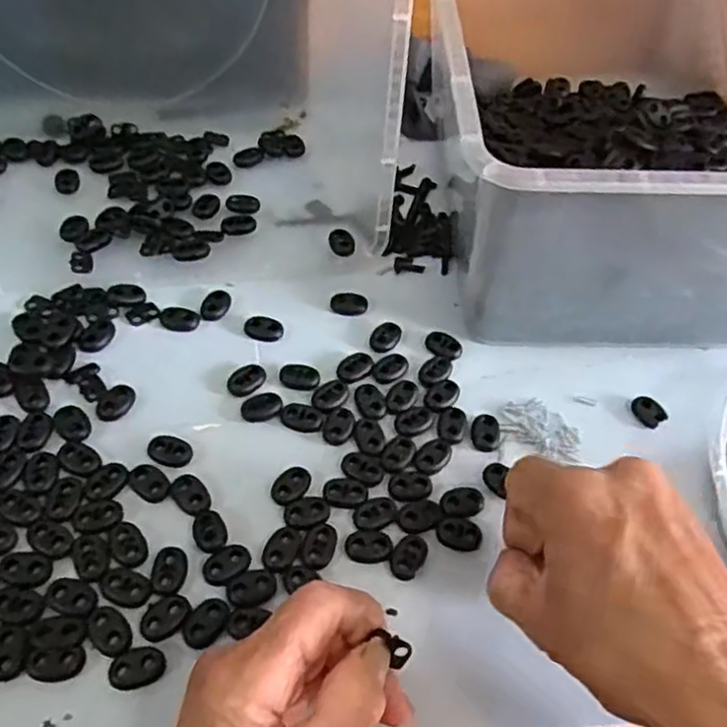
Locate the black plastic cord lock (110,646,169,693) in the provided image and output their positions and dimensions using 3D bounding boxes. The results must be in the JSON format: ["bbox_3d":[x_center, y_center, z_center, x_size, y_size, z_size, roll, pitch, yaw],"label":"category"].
[{"bbox_3d":[-0.093,0.125,0.293,0.022,0.004,0.015,-19,58,-18],"label":"black plastic cord lock"}]

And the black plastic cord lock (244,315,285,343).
[{"bbox_3d":[-0.056,-0.020,0.404,0.022,0.007,0.013,-1,54,-6],"label":"black plastic cord lock"}]

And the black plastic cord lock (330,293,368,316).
[{"bbox_3d":[-0.008,-0.036,0.423,0.022,0.006,0.013,7,54,0],"label":"black plastic cord lock"}]

